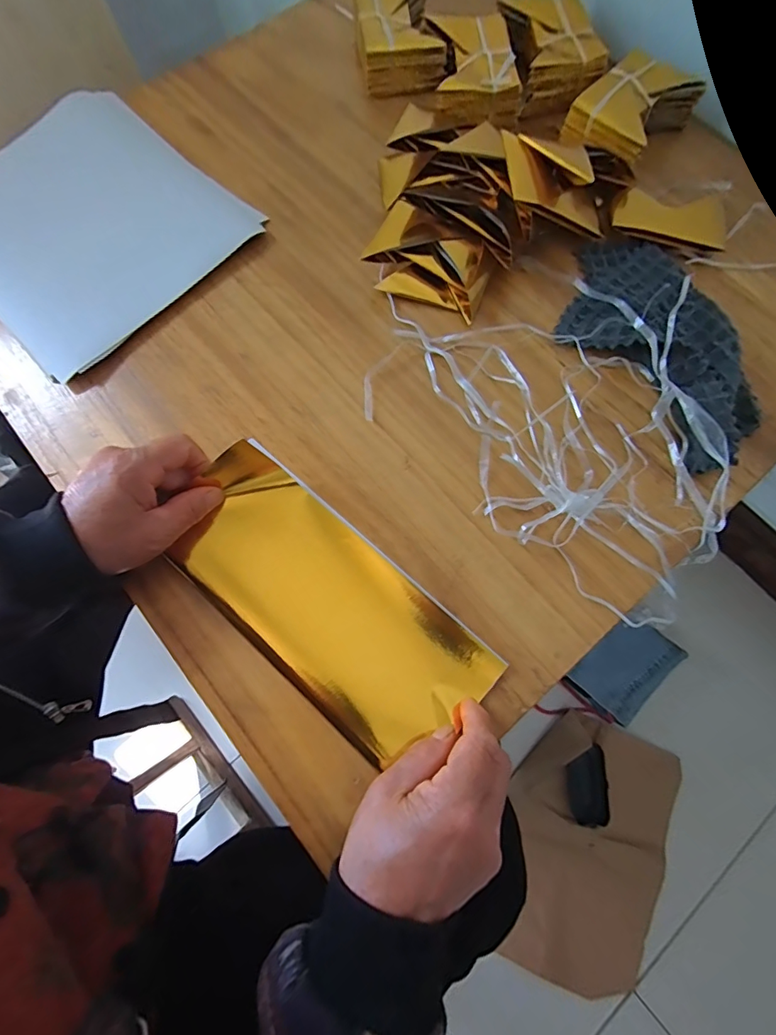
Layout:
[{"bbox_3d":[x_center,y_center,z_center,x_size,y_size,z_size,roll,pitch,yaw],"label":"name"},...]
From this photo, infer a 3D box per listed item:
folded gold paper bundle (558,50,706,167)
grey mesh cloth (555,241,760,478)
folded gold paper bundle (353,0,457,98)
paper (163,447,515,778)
[{"bbox_3d":[0.226,-0.375,0.416,0.075,0.034,0.122,42,79,11],"label":"folded gold paper bundle"},{"bbox_3d":[0.219,-0.144,0.354,0.118,0.030,0.197,-36,77,-9],"label":"grey mesh cloth"},{"bbox_3d":[0.012,-0.477,0.449,0.092,0.041,0.106,-6,74,-1],"label":"folded gold paper bundle"},{"bbox_3d":[-0.042,0.057,0.303,0.222,0.034,0.103,41,78,8],"label":"paper"}]

